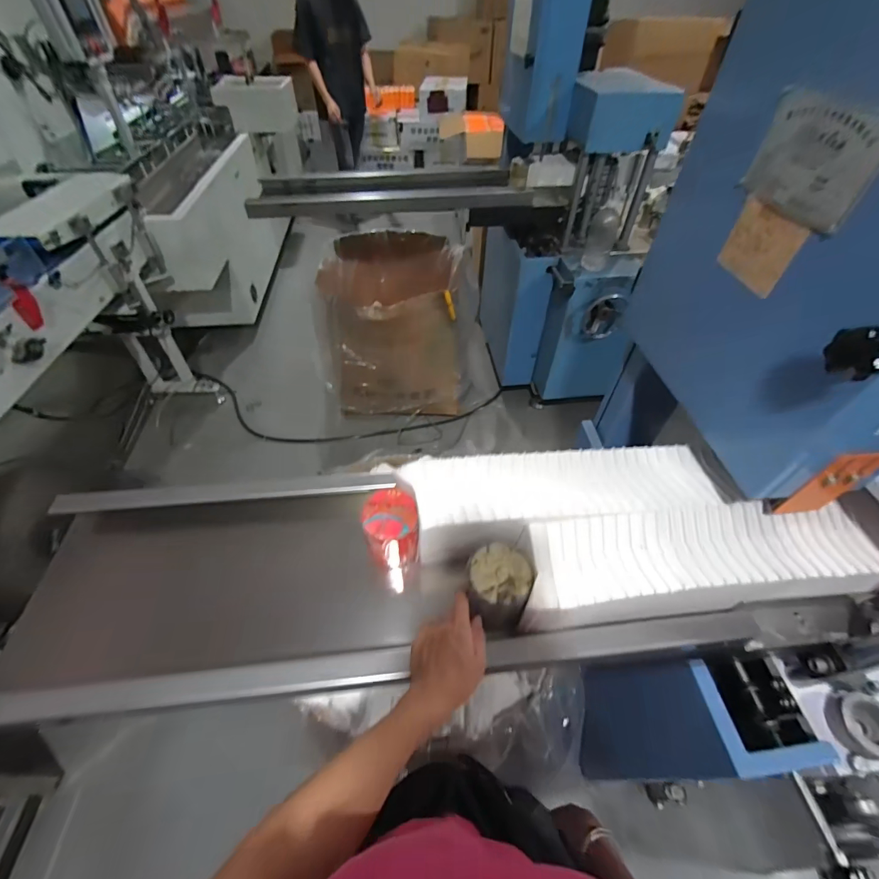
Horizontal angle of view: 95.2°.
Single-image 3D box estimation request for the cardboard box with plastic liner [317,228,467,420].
[{"bbox_3d":[-0.191,-0.539,1.908,0.618,0.566,0.713,1,50,0],"label":"cardboard box with plastic liner"}]

